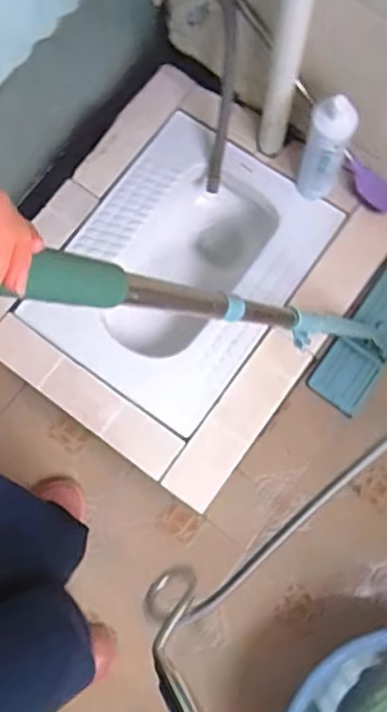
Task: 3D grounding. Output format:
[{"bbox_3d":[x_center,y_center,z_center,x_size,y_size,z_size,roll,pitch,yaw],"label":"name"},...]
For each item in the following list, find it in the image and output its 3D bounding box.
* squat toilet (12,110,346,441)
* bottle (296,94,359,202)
[{"bbox_3d":[-0.022,-0.161,1.300,0.420,0.207,0.544,35,81,9],"label":"squat toilet"},{"bbox_3d":[0.235,-0.365,1.099,0.076,0.259,0.061,21,79,6],"label":"bottle"}]

